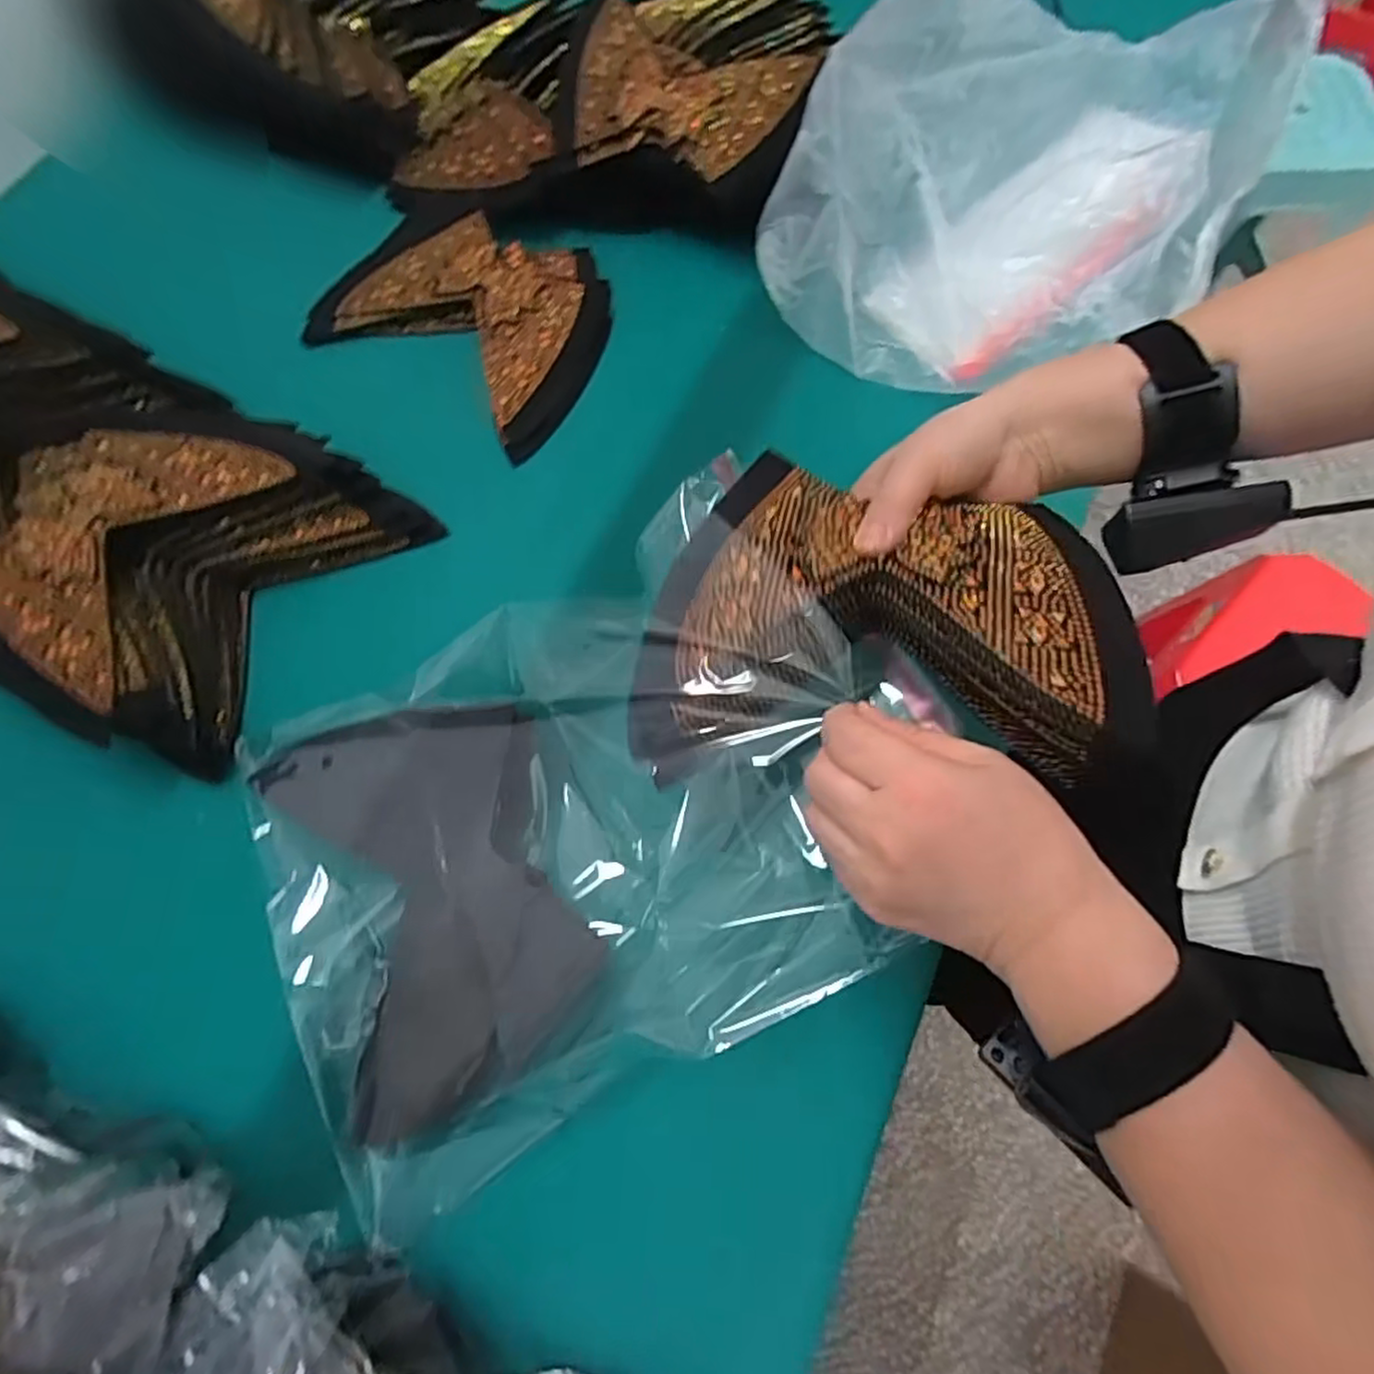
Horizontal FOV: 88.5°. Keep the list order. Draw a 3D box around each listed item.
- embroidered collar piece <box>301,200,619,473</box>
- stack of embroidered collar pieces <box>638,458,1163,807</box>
[{"bbox_3d":[-0.166,-0.289,0.542,0.226,0.031,0.166,31,74,11],"label":"embroidered collar piece"},{"bbox_3d":[0.087,-0.034,0.343,0.220,0.056,0.172,-2,61,15],"label":"stack of embroidered collar pieces"}]

